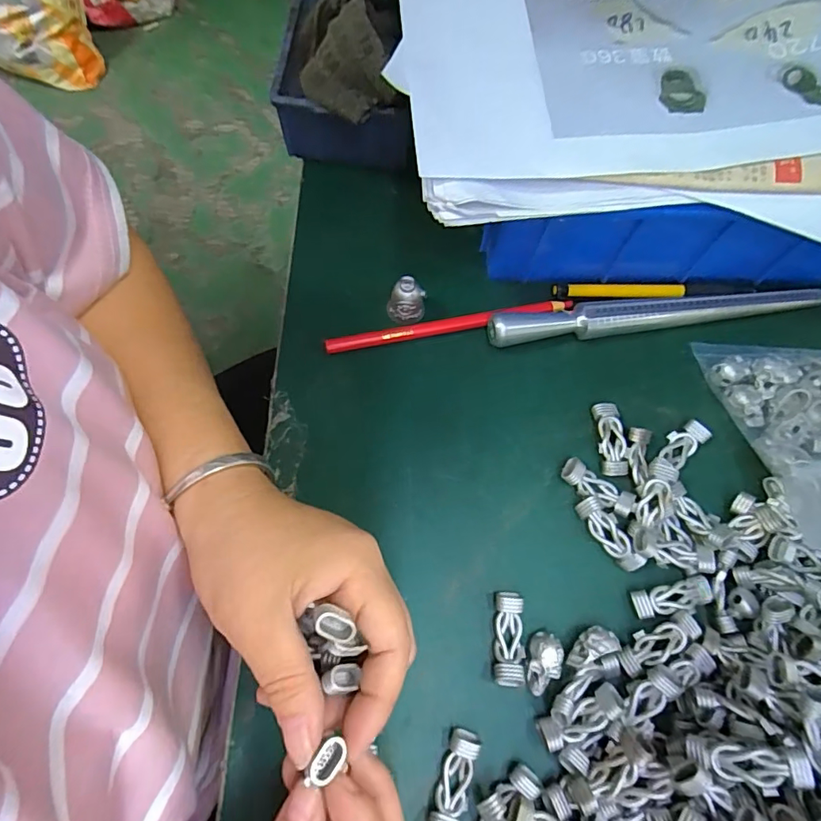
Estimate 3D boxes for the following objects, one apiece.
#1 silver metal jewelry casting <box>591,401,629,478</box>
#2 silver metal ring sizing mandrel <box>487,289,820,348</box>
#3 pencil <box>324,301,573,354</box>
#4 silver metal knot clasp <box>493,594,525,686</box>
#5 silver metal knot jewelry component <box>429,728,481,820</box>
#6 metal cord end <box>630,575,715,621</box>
[{"bbox_3d":[0.123,0.018,0.310,0.016,0.008,0.046,-1,70,-3],"label":"silver metal jewelry casting"},{"bbox_3d":[0.166,-0.065,0.336,0.232,0.021,0.018,-7,71,-5],"label":"silver metal ring sizing mandrel"},{"bbox_3d":[0.027,-0.057,0.334,0.165,0.010,0.005,-11,28,-5],"label":"pencil"},{"bbox_3d":[0.054,0.123,0.271,0.016,0.011,0.045,6,70,0],"label":"silver metal knot clasp"},{"bbox_3d":[0.022,0.183,0.246,0.015,0.013,0.045,20,70,5],"label":"silver metal knot jewelry component"},{"bbox_3d":[0.146,0.104,0.279,0.044,0.007,0.015,-11,71,-6],"label":"metal cord end"}]

